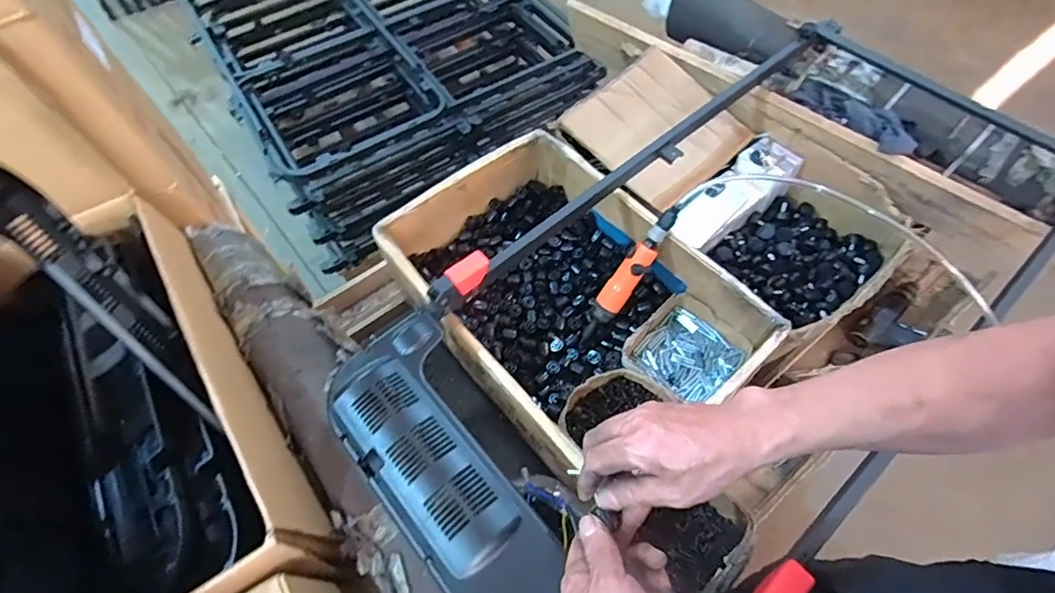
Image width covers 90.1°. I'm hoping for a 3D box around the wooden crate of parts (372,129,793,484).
[{"bbox_3d":[0.056,0.007,0.803,0.347,0.154,0.518,-36,64,-18],"label":"wooden crate of parts"}]

